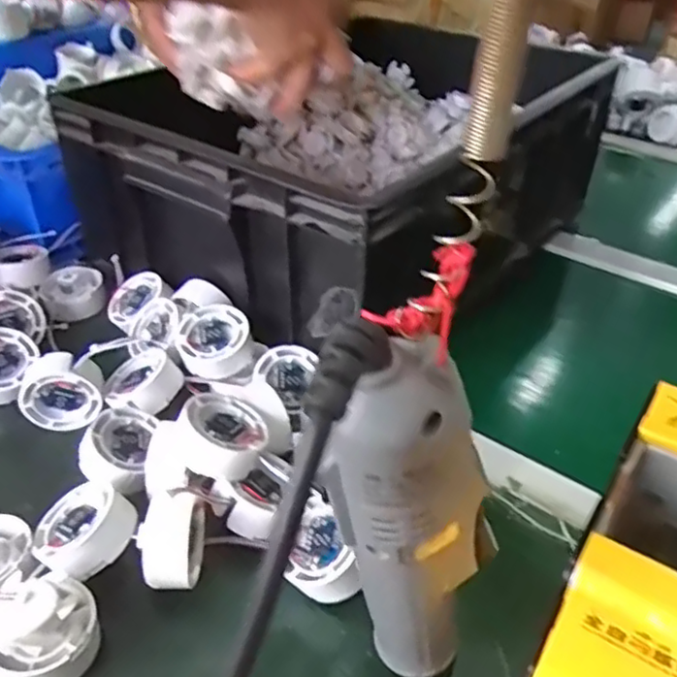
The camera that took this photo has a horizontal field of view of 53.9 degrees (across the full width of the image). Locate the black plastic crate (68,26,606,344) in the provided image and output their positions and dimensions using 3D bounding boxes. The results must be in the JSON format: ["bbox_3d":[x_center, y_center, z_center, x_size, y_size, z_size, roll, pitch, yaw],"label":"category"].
[{"bbox_3d":[0.028,-0.185,0.689,0.351,0.158,0.481,28,45,31],"label":"black plastic crate"}]

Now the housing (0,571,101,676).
[{"bbox_3d":[-0.151,0.149,0.338,0.055,0.041,0.047,-29,47,-33],"label":"housing"}]

